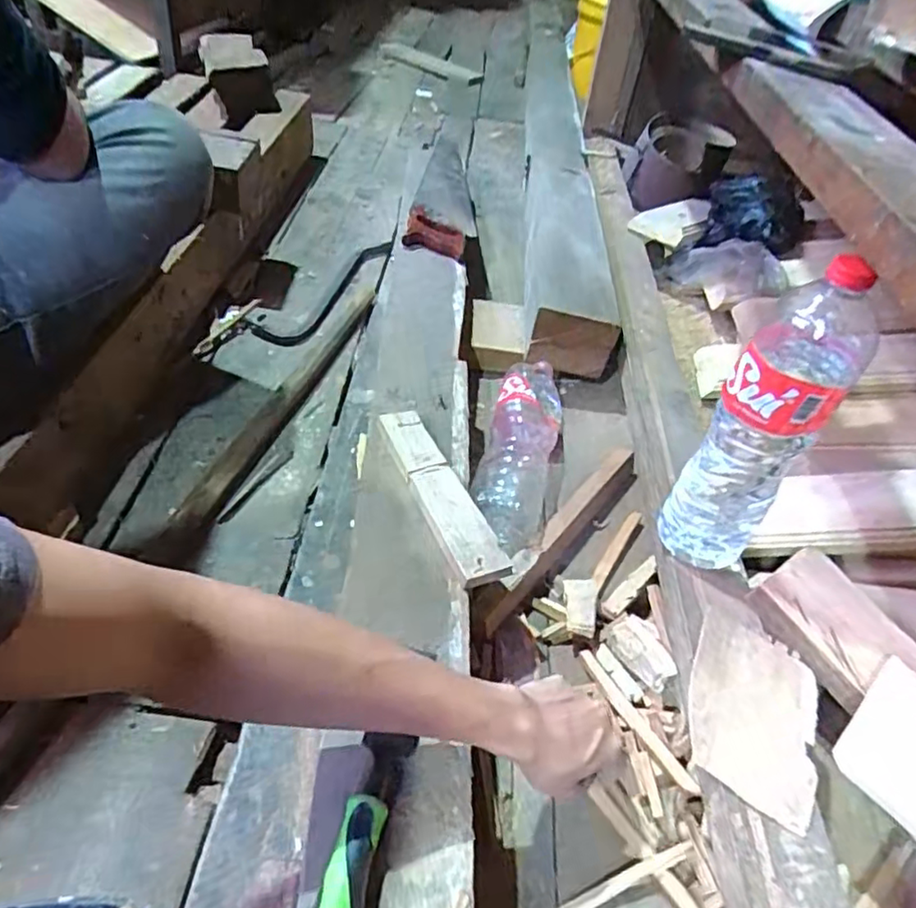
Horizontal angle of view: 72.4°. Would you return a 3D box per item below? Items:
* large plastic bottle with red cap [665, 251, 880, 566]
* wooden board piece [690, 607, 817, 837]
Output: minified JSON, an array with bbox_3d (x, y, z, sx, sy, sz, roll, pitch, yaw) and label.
[{"bbox_3d":[0.268,-0.021,0.551,0.080,0.294,0.088,-32,60,-31],"label":"large plastic bottle with red cap"},{"bbox_3d":[0.248,0.214,0.525,0.102,0.013,0.150,23,49,11],"label":"wooden board piece"}]

